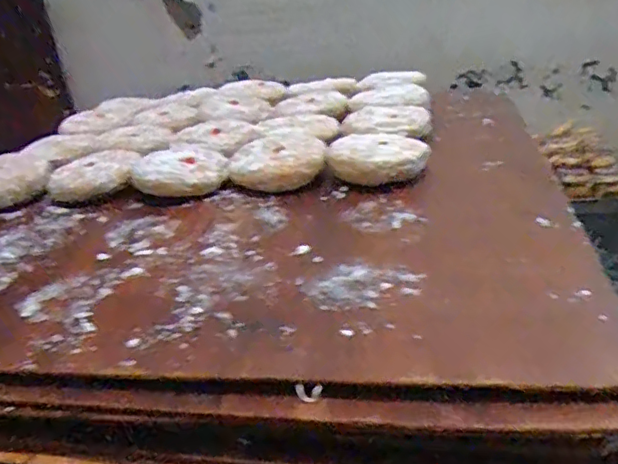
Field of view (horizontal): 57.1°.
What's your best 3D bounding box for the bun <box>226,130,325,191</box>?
[{"bbox_3d":[-0.031,-0.065,0.539,0.088,0.032,0.086,-6,27,3],"label":"bun"}]

